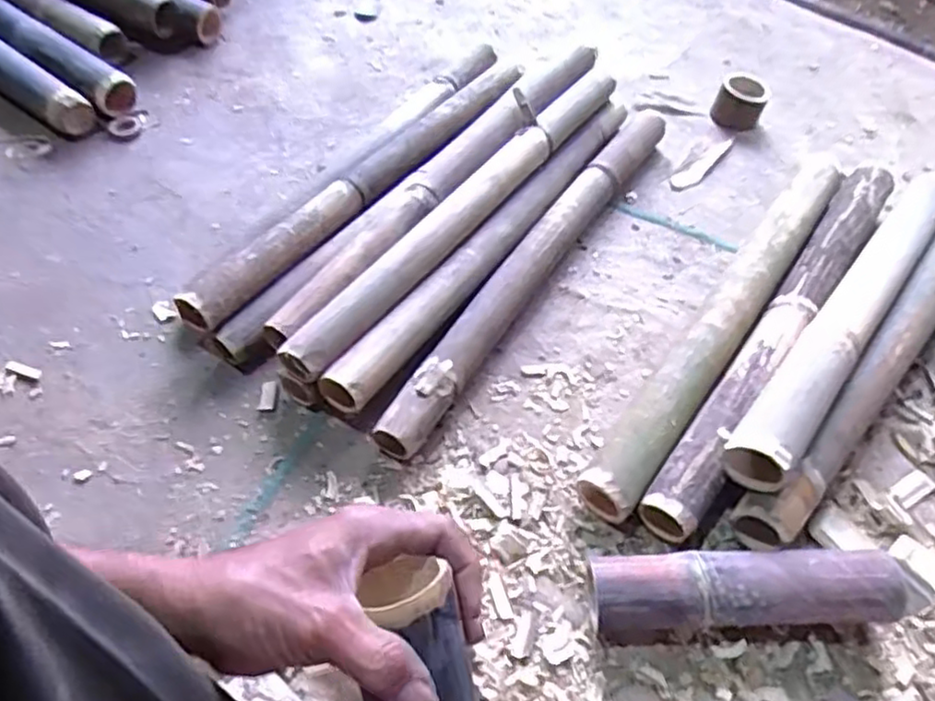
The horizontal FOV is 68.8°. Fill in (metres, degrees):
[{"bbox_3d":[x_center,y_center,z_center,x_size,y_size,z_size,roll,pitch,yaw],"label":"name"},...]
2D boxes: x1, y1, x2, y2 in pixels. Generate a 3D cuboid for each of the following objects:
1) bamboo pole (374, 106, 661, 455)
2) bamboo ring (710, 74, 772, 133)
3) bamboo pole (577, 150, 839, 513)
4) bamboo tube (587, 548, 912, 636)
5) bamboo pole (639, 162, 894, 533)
[{"bbox_3d":[0.102,-0.122,0.836,0.044,0.051,0.663,28,56,17],"label":"bamboo pole"},{"bbox_3d":[0.433,-0.393,1.079,0.075,0.052,0.075,2,52,-2],"label":"bamboo ring"},{"bbox_3d":[0.302,-0.048,0.793,0.069,0.064,0.616,33,57,20],"label":"bamboo pole"},{"bbox_3d":[0.238,0.210,0.592,0.267,0.064,0.060,0,53,-4],"label":"bamboo tube"},{"bbox_3d":[0.364,-0.034,0.774,0.049,0.047,0.615,32,57,19],"label":"bamboo pole"}]

